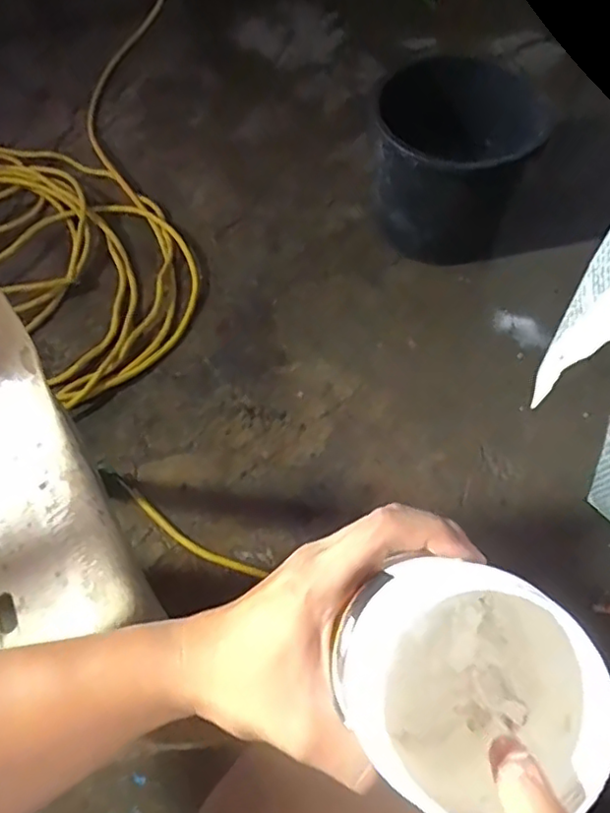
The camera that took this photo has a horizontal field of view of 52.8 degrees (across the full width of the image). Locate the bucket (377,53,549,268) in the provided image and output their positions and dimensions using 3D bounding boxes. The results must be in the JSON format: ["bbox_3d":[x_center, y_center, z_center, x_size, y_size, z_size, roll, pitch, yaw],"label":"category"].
[{"bbox_3d":[0.231,-0.395,0.979,0.219,0.233,0.231,-1,62,2],"label":"bucket"}]

